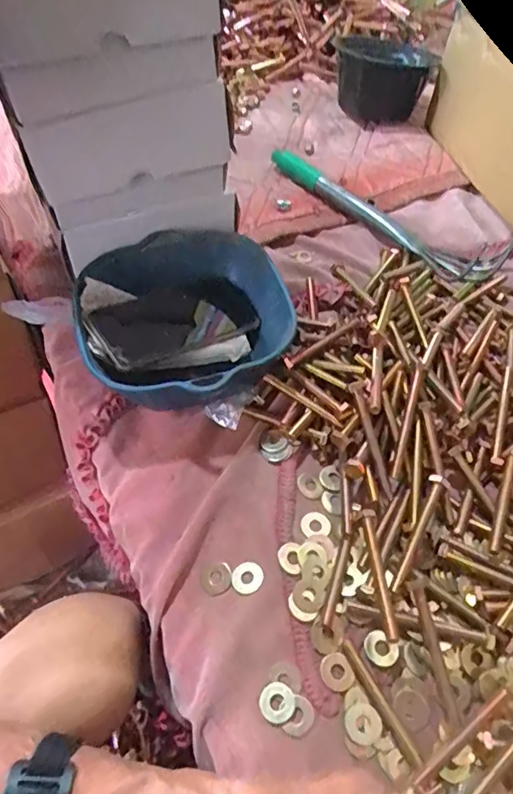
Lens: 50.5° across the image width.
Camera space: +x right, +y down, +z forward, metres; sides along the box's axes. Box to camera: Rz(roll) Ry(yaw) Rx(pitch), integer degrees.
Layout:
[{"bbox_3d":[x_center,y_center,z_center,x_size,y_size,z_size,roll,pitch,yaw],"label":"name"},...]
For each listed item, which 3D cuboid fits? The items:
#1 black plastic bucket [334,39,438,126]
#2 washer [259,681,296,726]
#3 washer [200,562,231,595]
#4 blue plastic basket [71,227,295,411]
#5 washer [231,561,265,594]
[{"bbox_3d":[0.196,-0.503,0.854,0.136,0.086,0.148,1,55,-2],"label":"black plastic bucket"},{"bbox_3d":[0.015,0.215,0.383,0.025,0.005,0.024,-29,61,-21],"label":"washer"},{"bbox_3d":[-0.032,0.145,0.433,0.024,0.005,0.024,1,55,-2],"label":"washer"},{"bbox_3d":[-0.069,-0.068,0.525,0.187,0.075,0.190,1,55,-2],"label":"blue plastic basket"},{"bbox_3d":[-0.007,0.142,0.429,0.025,0.004,0.023,1,55,-2],"label":"washer"}]

